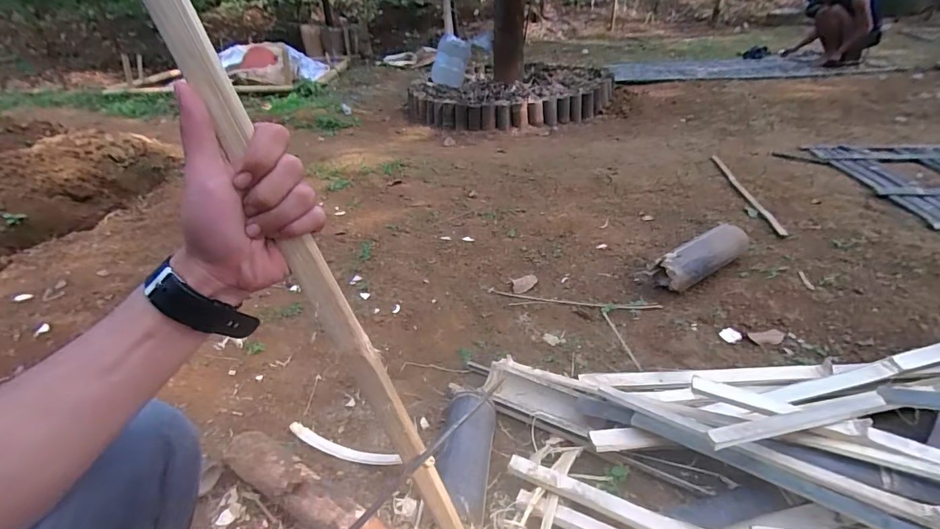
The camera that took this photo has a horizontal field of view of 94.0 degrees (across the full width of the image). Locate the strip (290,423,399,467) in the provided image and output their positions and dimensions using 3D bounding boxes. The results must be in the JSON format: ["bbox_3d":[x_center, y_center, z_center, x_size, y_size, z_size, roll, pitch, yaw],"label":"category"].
[{"bbox_3d":[-0.233,0.334,0.802,0.232,0.019,0.031,9,34,18],"label":"strip"}]

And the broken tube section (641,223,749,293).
[{"bbox_3d":[0.656,-0.030,1.242,0.301,0.090,0.111,-28,38,-10],"label":"broken tube section"}]

